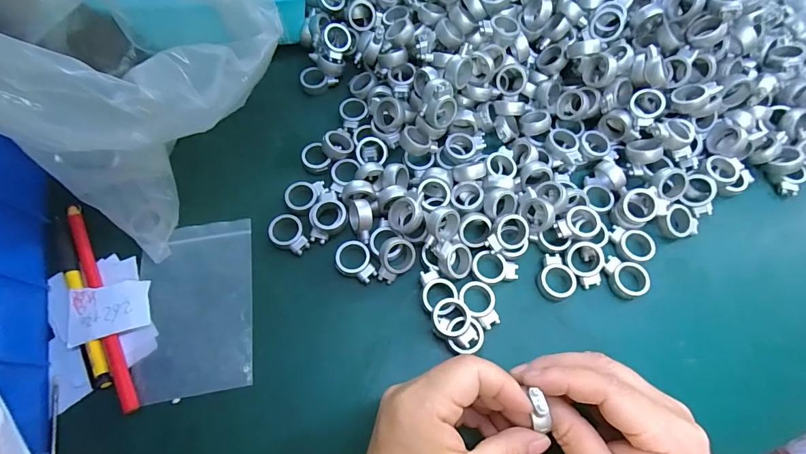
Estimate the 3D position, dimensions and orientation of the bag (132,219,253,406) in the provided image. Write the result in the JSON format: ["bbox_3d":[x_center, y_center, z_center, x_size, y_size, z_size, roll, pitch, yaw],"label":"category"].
[{"bbox_3d":[-0.148,0.055,0.280,0.075,0.006,0.122,-9,68,-5],"label":"bag"}]

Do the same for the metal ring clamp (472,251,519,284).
[{"bbox_3d":[0.069,0.031,0.290,0.034,0.008,0.023,10,68,3],"label":"metal ring clamp"}]

